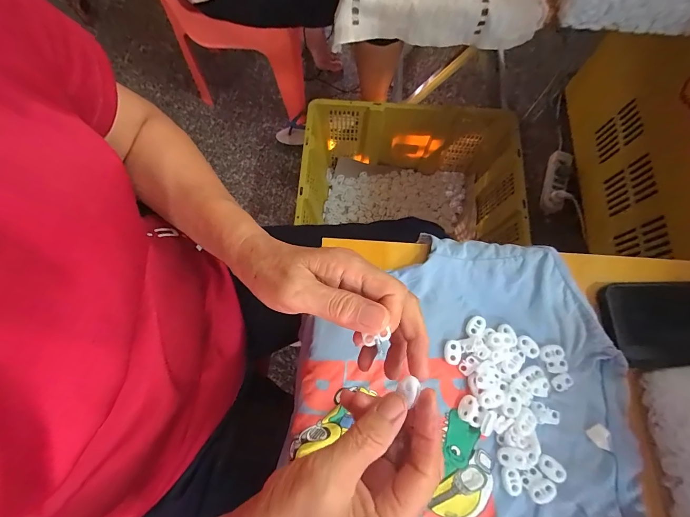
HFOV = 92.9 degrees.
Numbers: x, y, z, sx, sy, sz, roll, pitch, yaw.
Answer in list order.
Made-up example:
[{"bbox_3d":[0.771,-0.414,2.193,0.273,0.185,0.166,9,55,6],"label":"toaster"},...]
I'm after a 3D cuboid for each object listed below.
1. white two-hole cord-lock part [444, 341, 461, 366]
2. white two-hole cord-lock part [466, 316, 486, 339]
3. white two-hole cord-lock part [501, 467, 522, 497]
[{"bbox_3d":[0.103,0.090,0.313,0.015,0.005,0.022,5,74,2],"label":"white two-hole cord-lock part"},{"bbox_3d":[0.127,0.067,0.319,0.015,0.005,0.022,32,77,9],"label":"white two-hole cord-lock part"},{"bbox_3d":[0.143,0.192,0.282,0.014,0.005,0.022,-6,74,-1],"label":"white two-hole cord-lock part"}]

